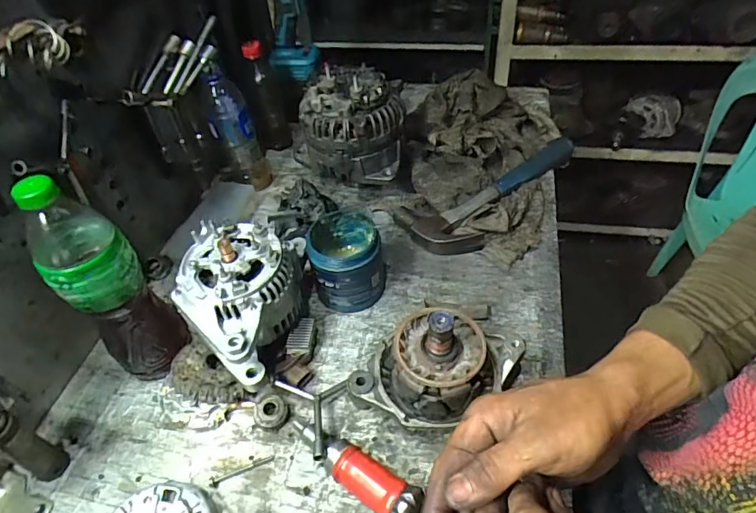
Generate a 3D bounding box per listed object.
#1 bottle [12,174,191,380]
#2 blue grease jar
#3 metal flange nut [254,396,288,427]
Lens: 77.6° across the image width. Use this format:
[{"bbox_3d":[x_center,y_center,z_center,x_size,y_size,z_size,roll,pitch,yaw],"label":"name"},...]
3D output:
[{"bbox_3d":[-0.275,0.034,0.485,0.065,0.273,0.076,33,58,30],"label":"bottle"},{"bbox_3d":[-0.039,0.006,0.606,0.086,0.101,0.093,-5,47,0],"label":"blue grease jar"},{"bbox_3d":[-0.117,0.171,0.517,0.036,0.022,0.033,-3,47,3],"label":"metal flange nut"}]

